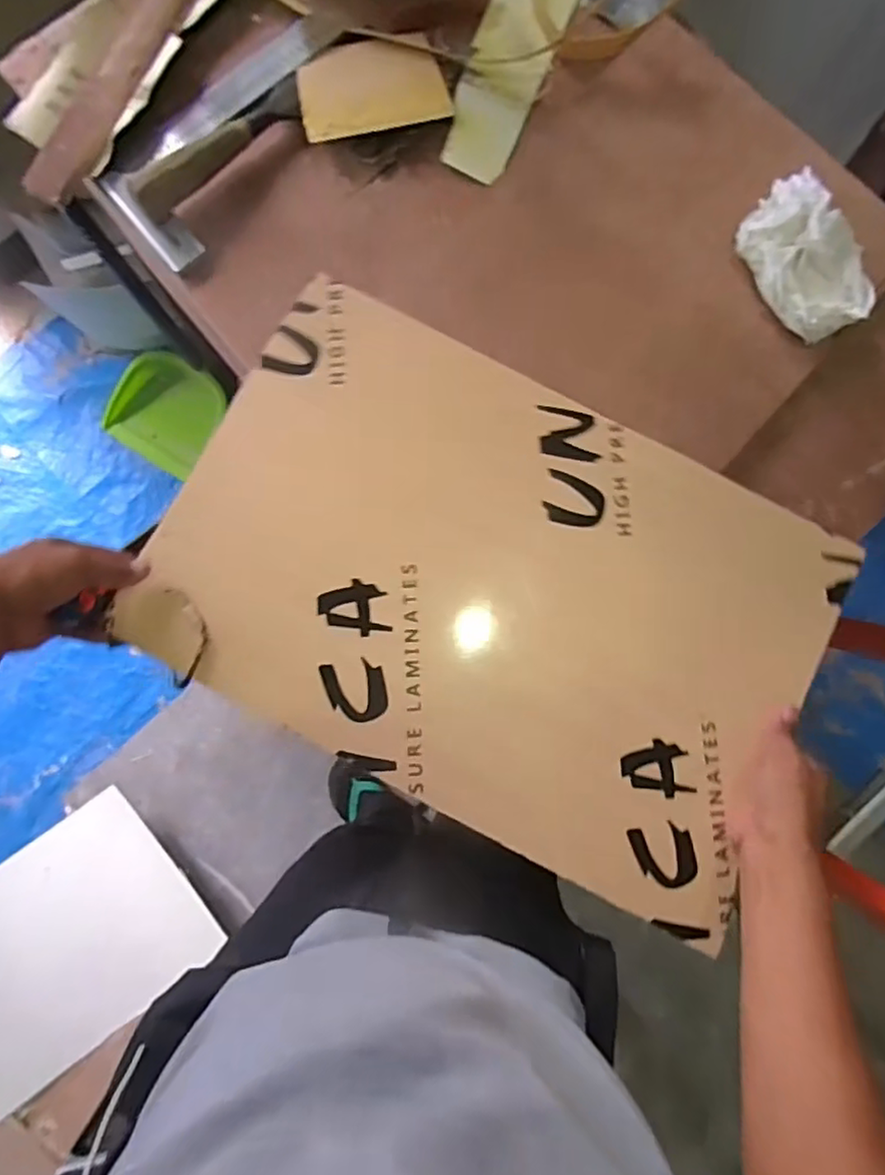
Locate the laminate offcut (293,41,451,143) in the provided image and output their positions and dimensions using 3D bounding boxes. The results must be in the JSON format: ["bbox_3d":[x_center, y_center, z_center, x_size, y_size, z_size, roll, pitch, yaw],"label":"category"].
[{"bbox_3d":[-0.073,-0.507,0.652,0.146,0.010,0.106,-17,82,-5],"label":"laminate offcut"}]

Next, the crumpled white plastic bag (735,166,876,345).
[{"bbox_3d":[0.342,-0.314,0.622,0.091,0.055,0.155,-31,84,-7],"label":"crumpled white plastic bag"}]

